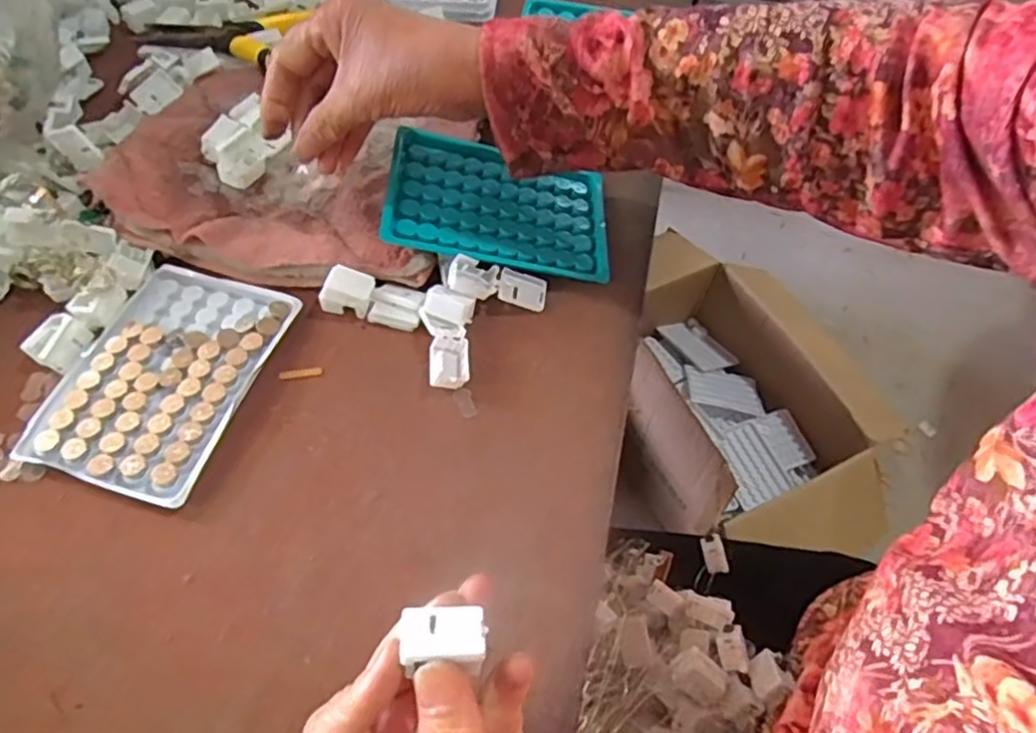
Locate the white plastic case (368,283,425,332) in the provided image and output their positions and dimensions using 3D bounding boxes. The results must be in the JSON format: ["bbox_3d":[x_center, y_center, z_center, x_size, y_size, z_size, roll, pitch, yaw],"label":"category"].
[{"bbox_3d":[-0.067,-0.033,0.386,0.029,0.012,0.024,15,58,7],"label":"white plastic case"}]

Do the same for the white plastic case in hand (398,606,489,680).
[{"bbox_3d":[-0.024,0.089,0.225,0.027,0.010,0.022,1,31,-6],"label":"white plastic case in hand"}]

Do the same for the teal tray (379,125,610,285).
[{"bbox_3d":[-0.010,-0.097,0.414,0.133,0.004,0.092,12,56,-10],"label":"teal tray"}]

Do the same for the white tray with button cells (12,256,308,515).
[{"bbox_3d":[-0.183,0.001,0.359,0.092,0.005,0.129,16,58,8],"label":"white tray with button cells"}]

